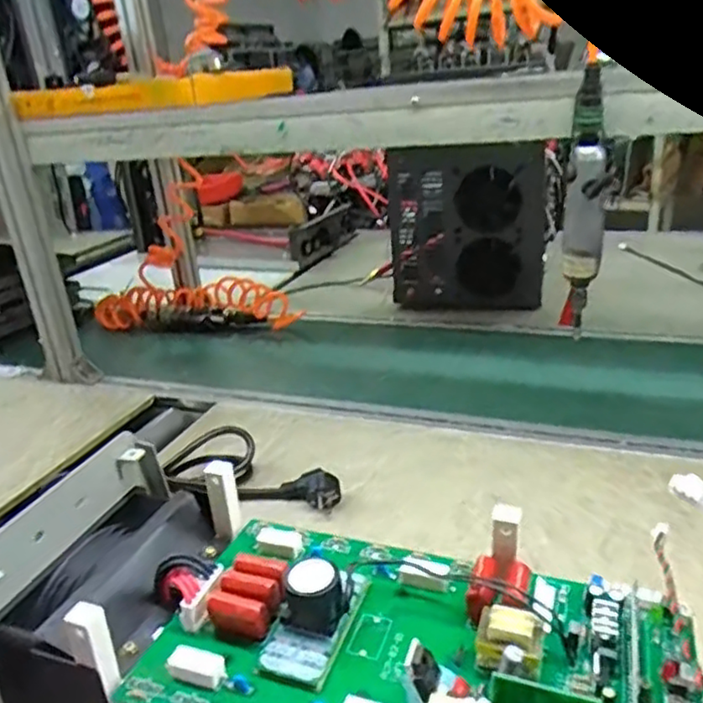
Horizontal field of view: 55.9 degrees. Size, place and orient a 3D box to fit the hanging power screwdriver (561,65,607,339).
[{"bbox_3d":[0.244,-0.149,0.693,0.038,0.256,0.034,2,25,19],"label":"hanging power screwdriver"}]

